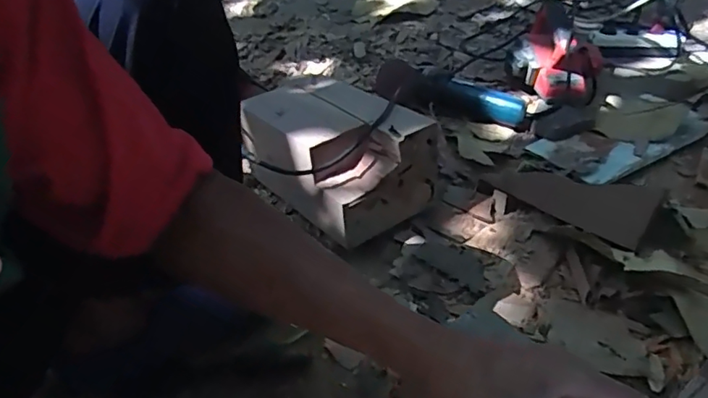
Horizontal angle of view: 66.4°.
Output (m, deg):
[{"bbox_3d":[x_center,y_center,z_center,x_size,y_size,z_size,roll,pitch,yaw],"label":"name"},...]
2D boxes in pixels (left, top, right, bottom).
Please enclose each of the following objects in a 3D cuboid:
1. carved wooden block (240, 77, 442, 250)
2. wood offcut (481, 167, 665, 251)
[{"bbox_3d":[-0.029,-0.075,0.822,0.194,0.127,0.271,-29,45,-25],"label":"carved wooden block"},{"bbox_3d":[0.317,-0.005,0.813,0.235,0.084,0.015,22,26,25],"label":"wood offcut"}]

